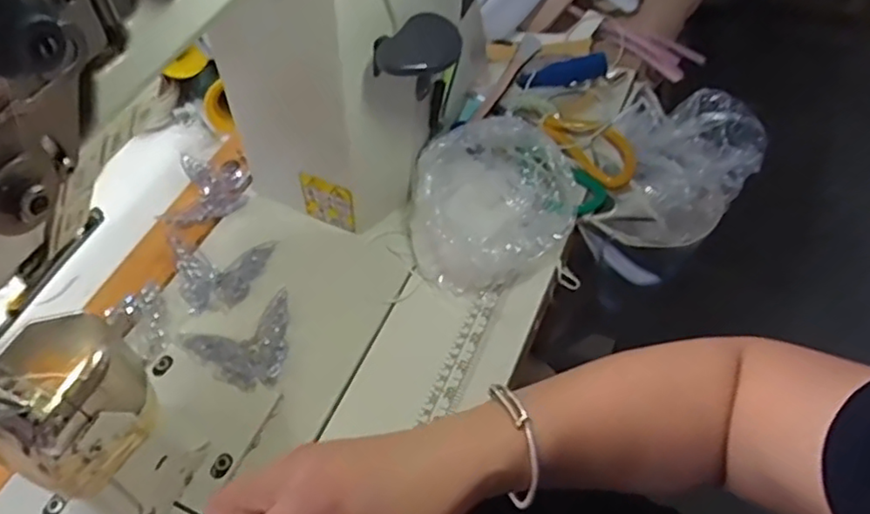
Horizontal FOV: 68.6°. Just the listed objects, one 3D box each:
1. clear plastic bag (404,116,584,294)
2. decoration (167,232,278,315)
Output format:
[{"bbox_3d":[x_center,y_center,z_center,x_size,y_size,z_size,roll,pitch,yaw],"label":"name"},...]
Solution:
[{"bbox_3d":[0.046,-0.045,0.532,0.133,0.086,0.113,-40,60,-23],"label":"clear plastic bag"},{"bbox_3d":[-0.178,0.010,0.528,0.078,0.033,0.059,-6,53,0],"label":"decoration"}]

